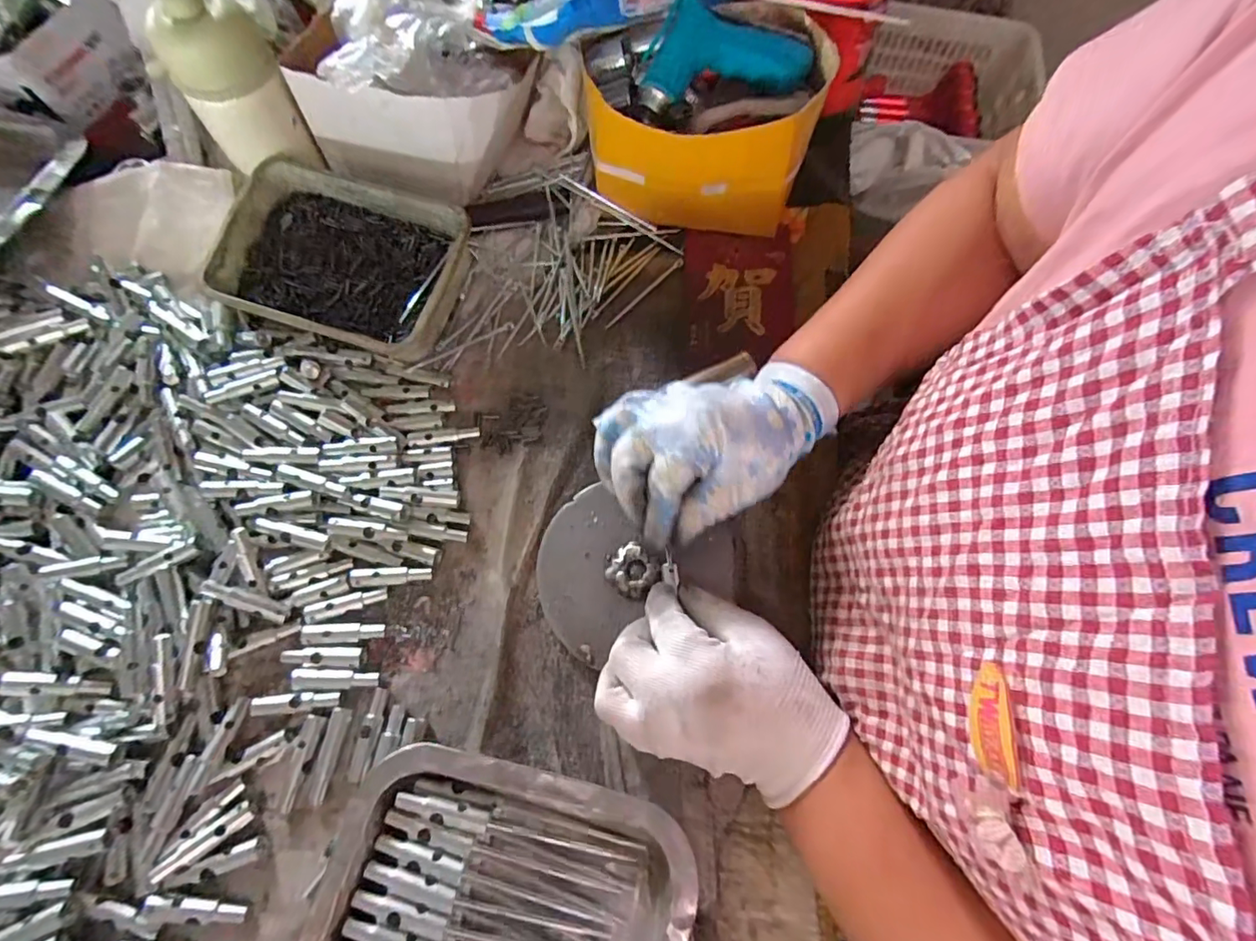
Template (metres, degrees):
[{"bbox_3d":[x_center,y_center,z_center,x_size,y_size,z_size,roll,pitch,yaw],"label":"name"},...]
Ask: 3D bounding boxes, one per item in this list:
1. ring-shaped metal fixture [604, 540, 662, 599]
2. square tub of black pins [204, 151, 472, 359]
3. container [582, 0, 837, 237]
[{"bbox_3d":[0.003,0.064,0.349,0.030,0.008,0.032,1,69,-2],"label":"ring-shaped metal fixture"},{"bbox_3d":[-0.215,-0.158,0.409,0.176,0.040,0.124,18,69,4],"label":"square tub of black pins"},{"bbox_3d":[0.061,-0.274,0.428,0.176,0.112,0.125,-8,69,-5],"label":"container"}]

